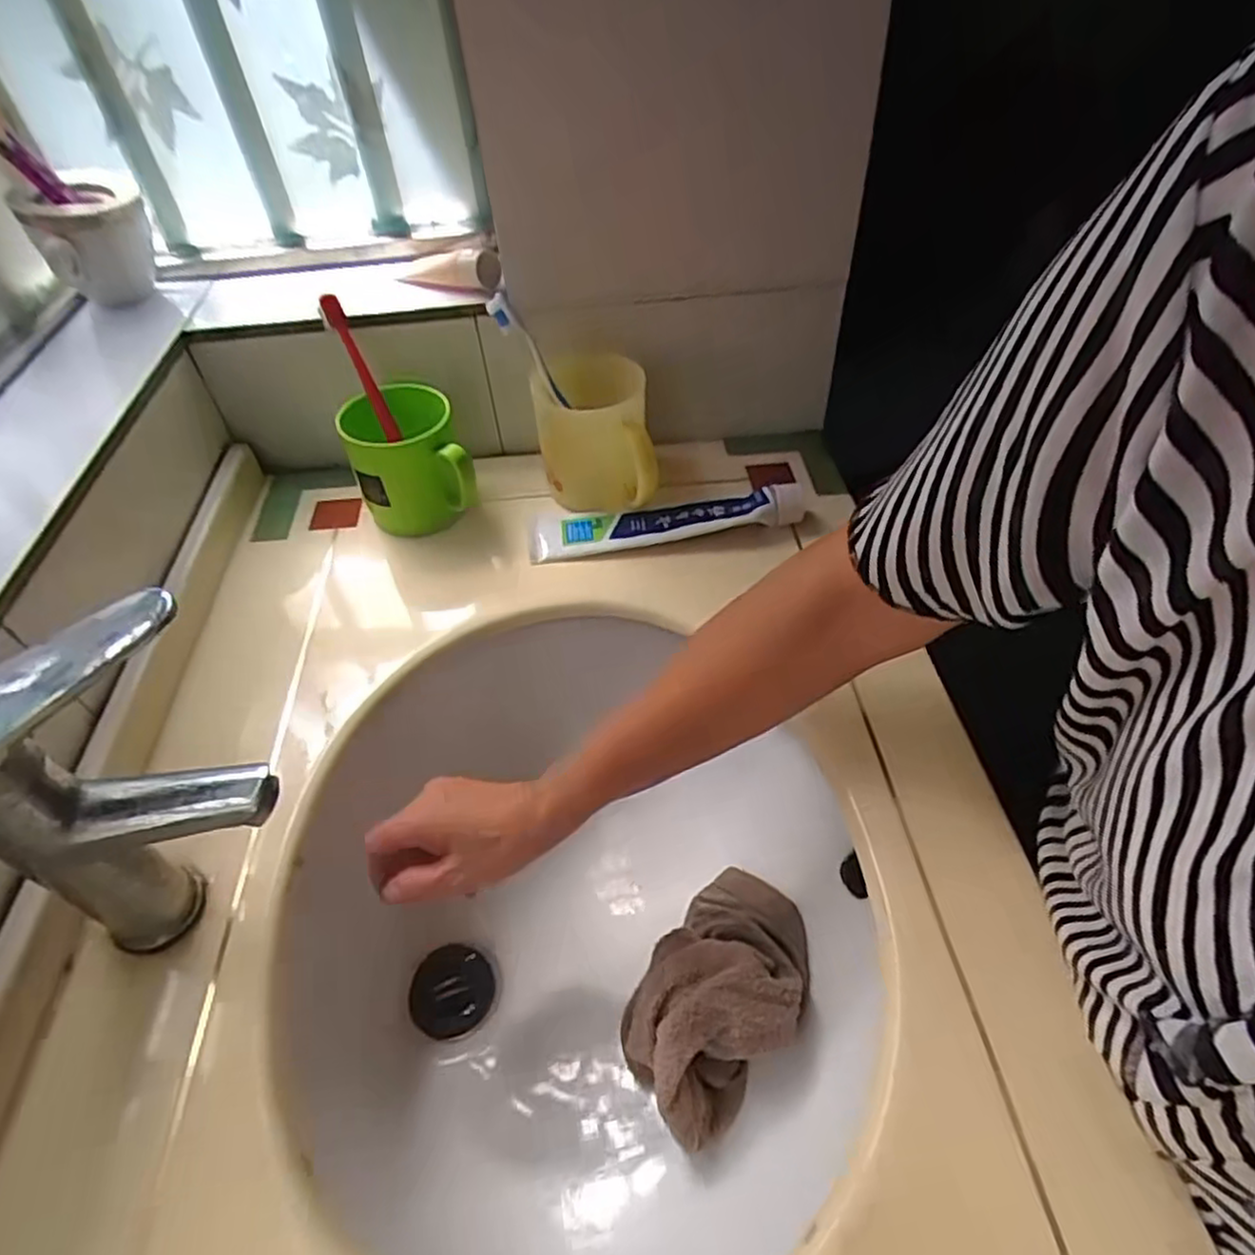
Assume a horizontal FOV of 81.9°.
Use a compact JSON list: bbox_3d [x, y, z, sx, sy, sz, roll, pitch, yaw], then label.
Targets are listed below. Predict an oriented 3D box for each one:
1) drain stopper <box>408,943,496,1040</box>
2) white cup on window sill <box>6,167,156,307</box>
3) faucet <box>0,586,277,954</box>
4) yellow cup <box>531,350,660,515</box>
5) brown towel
[{"bbox_3d":[-0.129,0.264,0.528,0.062,0.013,0.065,-3,48,3],"label":"drain stopper"},{"bbox_3d":[-0.412,-0.297,0.565,0.083,0.076,0.079,-30,53,-20],"label":"white cup on window sill"},{"bbox_3d":[-0.218,0.077,0.333,0.109,0.179,0.060,-14,49,-11],"label":"faucet"},{"bbox_3d":[-0.026,-0.145,0.574,0.085,0.112,0.075,-10,49,-4],"label":"yellow cup"},{"bbox_3d":[0.060,0.222,0.448,0.088,0.068,0.155,24,55,24],"label":"brown towel"}]

